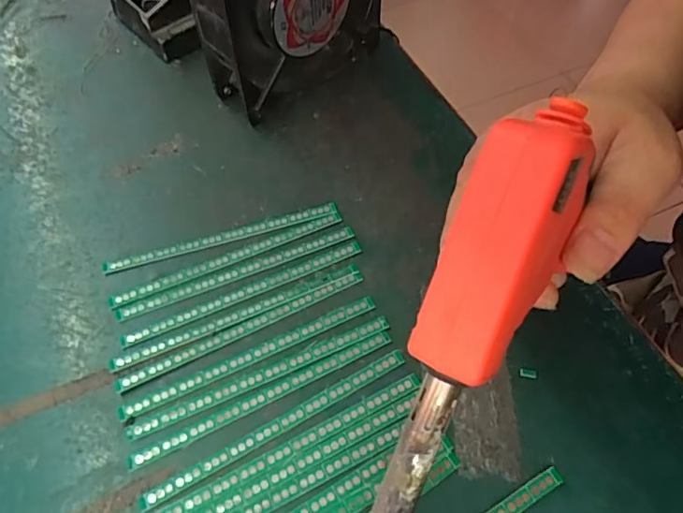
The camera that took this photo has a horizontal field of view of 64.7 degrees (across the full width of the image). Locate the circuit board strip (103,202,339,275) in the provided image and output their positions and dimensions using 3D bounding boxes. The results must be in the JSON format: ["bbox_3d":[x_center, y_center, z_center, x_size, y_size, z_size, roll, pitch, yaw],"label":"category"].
[{"bbox_3d":[-0.068,-0.011,0.310,0.134,0.004,0.008,-16,58,-9],"label":"circuit board strip"}]

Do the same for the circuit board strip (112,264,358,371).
[{"bbox_3d":[-0.053,0.030,0.282,0.134,0.004,0.008,-22,59,-12],"label":"circuit board strip"}]

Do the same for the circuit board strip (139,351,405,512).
[{"bbox_3d":[-0.029,0.077,0.250,0.132,0.004,0.009,-27,60,-15],"label":"circuit board strip"}]

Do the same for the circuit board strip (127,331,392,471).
[{"bbox_3d":[-0.036,0.066,0.258,0.132,0.004,0.010,-23,59,-13],"label":"circuit board strip"}]

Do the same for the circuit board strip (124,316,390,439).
[{"bbox_3d":[-0.038,0.057,0.264,0.133,0.004,0.008,-22,59,-12],"label":"circuit board strip"}]

